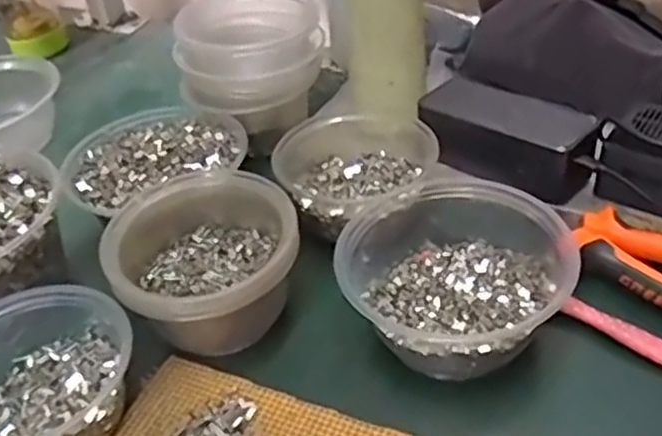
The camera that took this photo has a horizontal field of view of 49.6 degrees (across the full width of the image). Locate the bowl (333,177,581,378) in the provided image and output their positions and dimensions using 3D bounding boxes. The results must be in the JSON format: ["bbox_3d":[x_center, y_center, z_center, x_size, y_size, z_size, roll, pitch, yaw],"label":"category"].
[{"bbox_3d":[0.072,0.036,0.442,0.126,0.058,0.125,-4,39,3],"label":"bowl"}]

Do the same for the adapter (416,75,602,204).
[{"bbox_3d":[0.137,-0.061,0.552,0.134,0.054,0.058,22,47,30],"label":"adapter"}]

